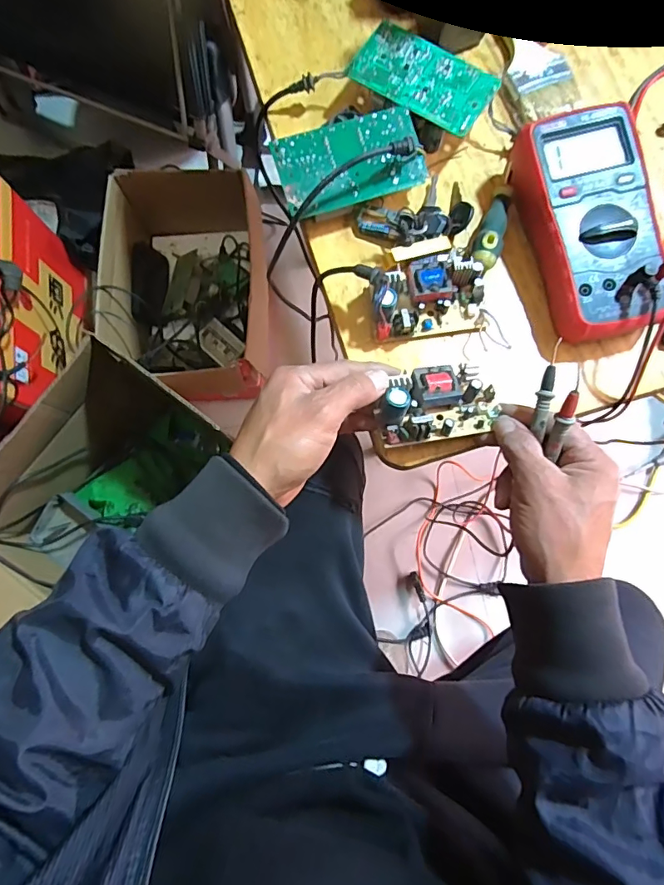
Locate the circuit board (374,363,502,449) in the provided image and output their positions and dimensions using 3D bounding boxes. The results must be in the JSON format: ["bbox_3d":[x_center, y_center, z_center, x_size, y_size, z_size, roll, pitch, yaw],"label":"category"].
[{"bbox_3d":[0.082,-0.032,0.361,0.092,0.037,0.056,-8,79,-1],"label":"circuit board"}]

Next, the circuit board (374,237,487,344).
[{"bbox_3d":[0.081,-0.135,0.395,0.099,0.039,0.089,-7,79,-1],"label":"circuit board"}]

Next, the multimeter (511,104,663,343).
[{"bbox_3d":[0.212,-0.177,0.383,0.088,0.040,0.178,-12,79,-2],"label":"multimeter"}]

